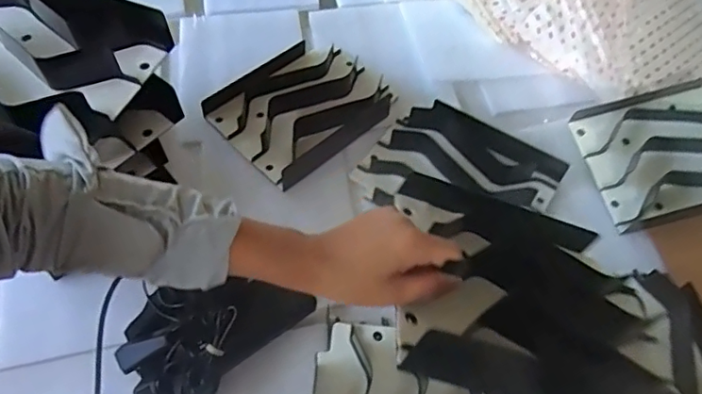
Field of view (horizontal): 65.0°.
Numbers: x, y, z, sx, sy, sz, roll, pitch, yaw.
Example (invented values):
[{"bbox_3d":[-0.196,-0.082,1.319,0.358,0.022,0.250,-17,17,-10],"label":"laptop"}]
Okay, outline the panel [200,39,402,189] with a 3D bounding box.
[{"bbox_3d":[-0.072,-0.146,0.842,0.241,0.036,0.192,-39,66,-24],"label":"panel"}]

